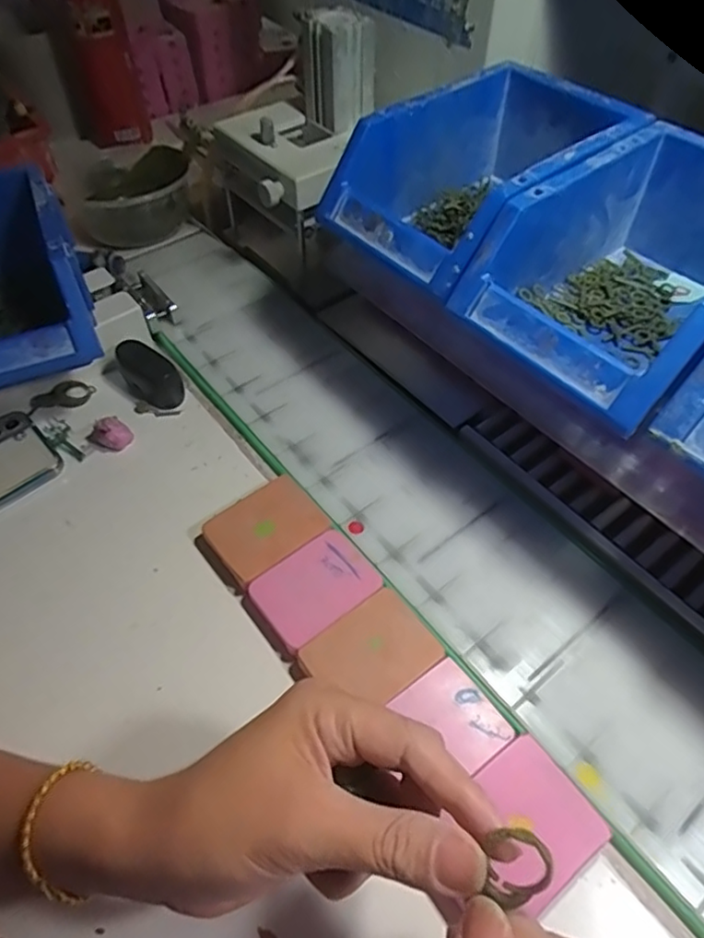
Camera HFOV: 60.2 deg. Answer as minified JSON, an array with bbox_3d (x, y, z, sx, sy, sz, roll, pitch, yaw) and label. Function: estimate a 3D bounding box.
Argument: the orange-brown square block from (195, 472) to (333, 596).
[{"bbox_3d":[-0.059,0.041,0.402,0.077,0.015,0.056,-35,61,-22],"label":"orange-brown square block"}]

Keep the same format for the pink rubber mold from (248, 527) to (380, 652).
[{"bbox_3d":[-0.021,0.073,0.374,0.070,0.011,0.054,-34,60,-21],"label":"pink rubber mold"}]

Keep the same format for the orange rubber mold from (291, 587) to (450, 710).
[{"bbox_3d":[0.010,0.108,0.348,0.072,0.012,0.053,-34,60,-21],"label":"orange rubber mold"}]

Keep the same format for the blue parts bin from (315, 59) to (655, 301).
[{"bbox_3d":[0.083,-0.184,0.395,0.176,0.073,0.121,-34,59,-23],"label":"blue parts bin"}]

